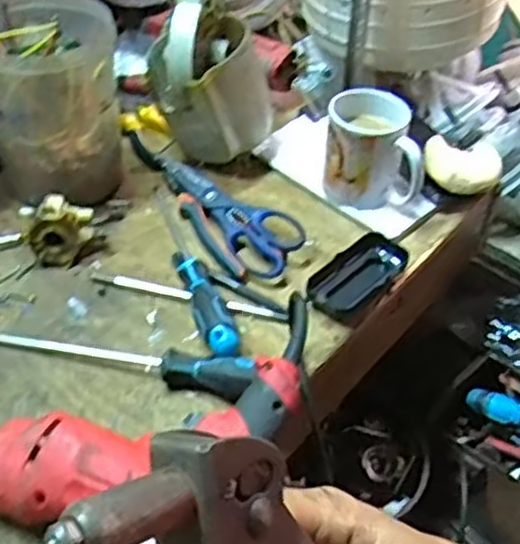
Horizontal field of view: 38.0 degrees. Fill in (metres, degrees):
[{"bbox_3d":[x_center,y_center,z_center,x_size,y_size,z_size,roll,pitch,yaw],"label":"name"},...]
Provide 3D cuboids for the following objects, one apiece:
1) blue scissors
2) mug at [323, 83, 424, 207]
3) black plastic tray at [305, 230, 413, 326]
[{"bbox_3d":[-0.028,-0.063,0.784,0.066,0.030,0.187,-27,52,-28],"label":"blue scissors"},{"bbox_3d":[0.119,-0.122,0.793,0.098,0.115,0.071,10,44,6],"label":"mug"},{"bbox_3d":[0.093,0.004,0.725,0.060,0.025,0.112,28,49,23],"label":"black plastic tray"}]

